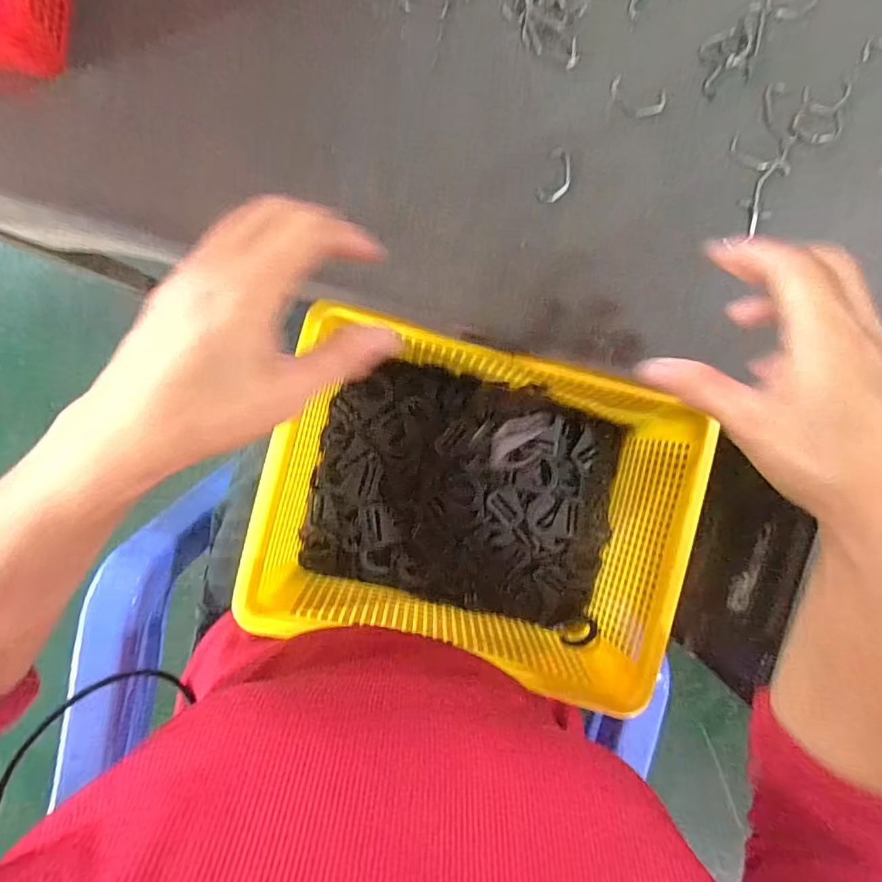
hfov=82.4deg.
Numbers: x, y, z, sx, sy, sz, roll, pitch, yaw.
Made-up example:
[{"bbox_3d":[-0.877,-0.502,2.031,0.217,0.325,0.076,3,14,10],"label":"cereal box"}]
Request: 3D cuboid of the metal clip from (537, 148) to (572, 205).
[{"bbox_3d":[0.071,-0.162,0.309,0.017,0.004,0.033,21,93,-8],"label":"metal clip"}]

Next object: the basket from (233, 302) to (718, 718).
[{"bbox_3d":[0.025,0.044,0.386,0.296,0.100,0.220,13,94,-8],"label":"basket"}]

